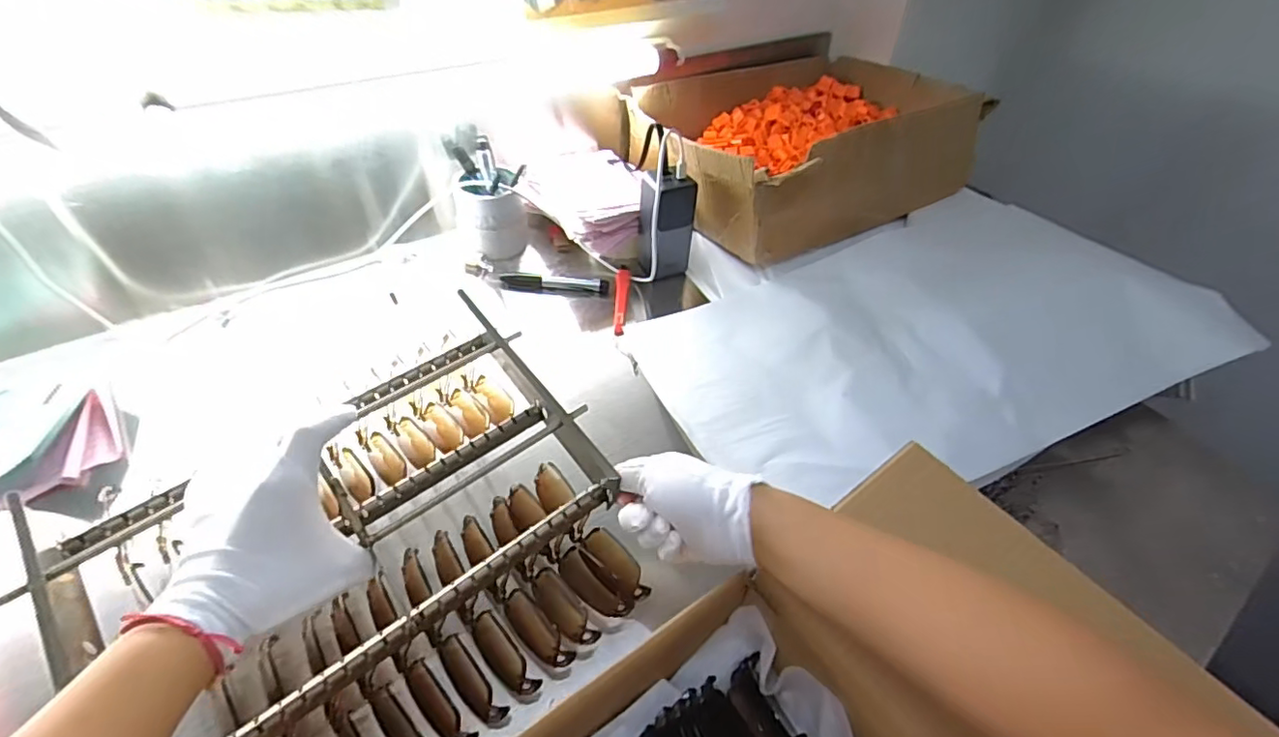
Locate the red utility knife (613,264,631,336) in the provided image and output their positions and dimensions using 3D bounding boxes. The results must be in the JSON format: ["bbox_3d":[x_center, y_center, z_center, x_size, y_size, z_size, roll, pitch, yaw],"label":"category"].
[{"bbox_3d":[-0.022,-0.086,0.722,0.018,0.007,0.120,3,45,-1],"label":"red utility knife"}]

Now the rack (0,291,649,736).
[{"bbox_3d":[-0.181,0.130,0.406,0.306,0.117,0.252,-31,58,-27],"label":"rack"}]

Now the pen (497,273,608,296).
[{"bbox_3d":[-0.107,-0.107,0.735,0.133,0.014,0.023,6,45,2],"label":"pen"}]

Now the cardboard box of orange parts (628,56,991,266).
[{"bbox_3d":[0.232,-0.349,0.855,0.491,0.130,0.339,-22,50,-24],"label":"cardboard box of orange parts"}]

